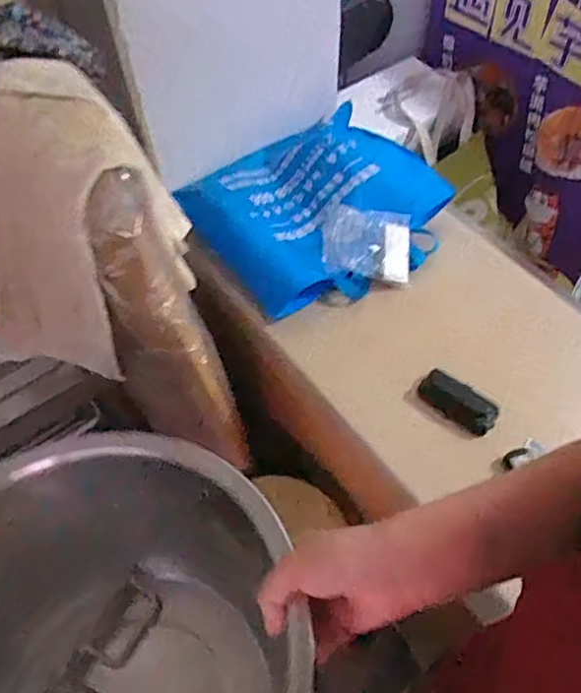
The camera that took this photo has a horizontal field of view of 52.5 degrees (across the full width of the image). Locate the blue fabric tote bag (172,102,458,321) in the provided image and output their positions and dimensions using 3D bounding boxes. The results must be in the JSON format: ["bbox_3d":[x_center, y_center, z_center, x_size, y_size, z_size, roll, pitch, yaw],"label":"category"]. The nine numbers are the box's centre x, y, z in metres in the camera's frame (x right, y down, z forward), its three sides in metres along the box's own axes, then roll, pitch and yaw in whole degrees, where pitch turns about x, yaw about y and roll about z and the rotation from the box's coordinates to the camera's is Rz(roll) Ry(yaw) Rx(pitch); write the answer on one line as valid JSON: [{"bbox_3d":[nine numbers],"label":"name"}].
[{"bbox_3d":[0.046,-0.237,1.020,0.364,0.112,0.381,37,65,24],"label":"blue fabric tote bag"}]

